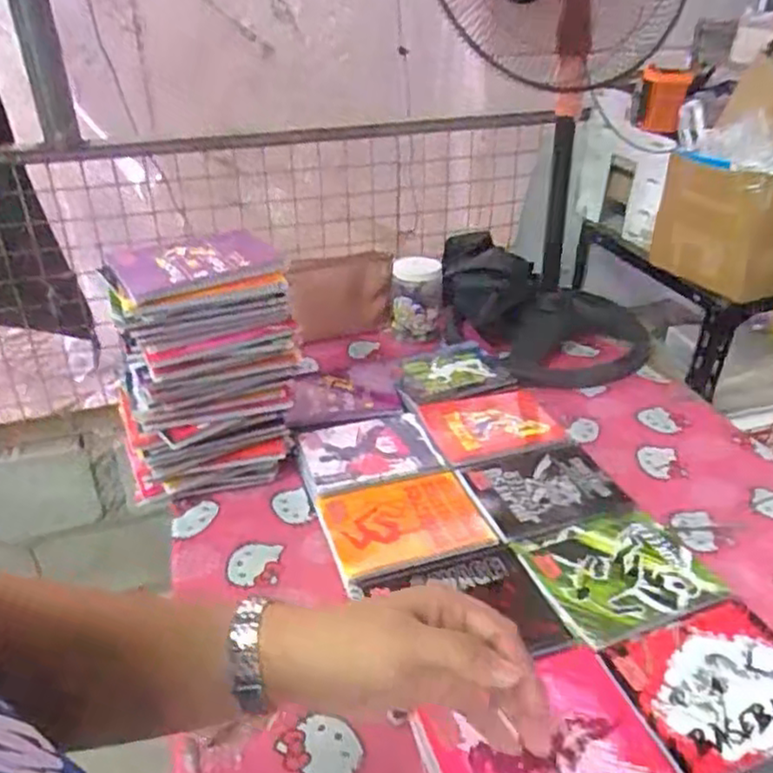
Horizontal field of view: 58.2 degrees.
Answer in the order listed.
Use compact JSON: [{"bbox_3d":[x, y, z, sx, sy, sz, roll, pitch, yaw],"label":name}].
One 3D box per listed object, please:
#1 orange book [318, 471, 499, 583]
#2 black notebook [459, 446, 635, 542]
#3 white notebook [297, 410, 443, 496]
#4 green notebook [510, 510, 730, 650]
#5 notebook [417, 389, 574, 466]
[{"bbox_3d":[0.022,0.176,0.921,0.195,0.017,0.155,-14,39,-9],"label":"orange book"},{"bbox_3d":[0.220,0.141,0.968,0.196,0.014,0.157,-9,32,-14],"label":"black notebook"},{"bbox_3d":[-0.030,0.097,1.041,0.191,0.014,0.148,-7,32,-11],"label":"white notebook"},{"bbox_3d":[0.284,0.218,0.835,0.203,0.008,0.166,-12,33,-18],"label":"green notebook"},{"bbox_3d":[0.166,0.055,1.114,0.200,0.017,0.178,-10,33,-15],"label":"notebook"}]

